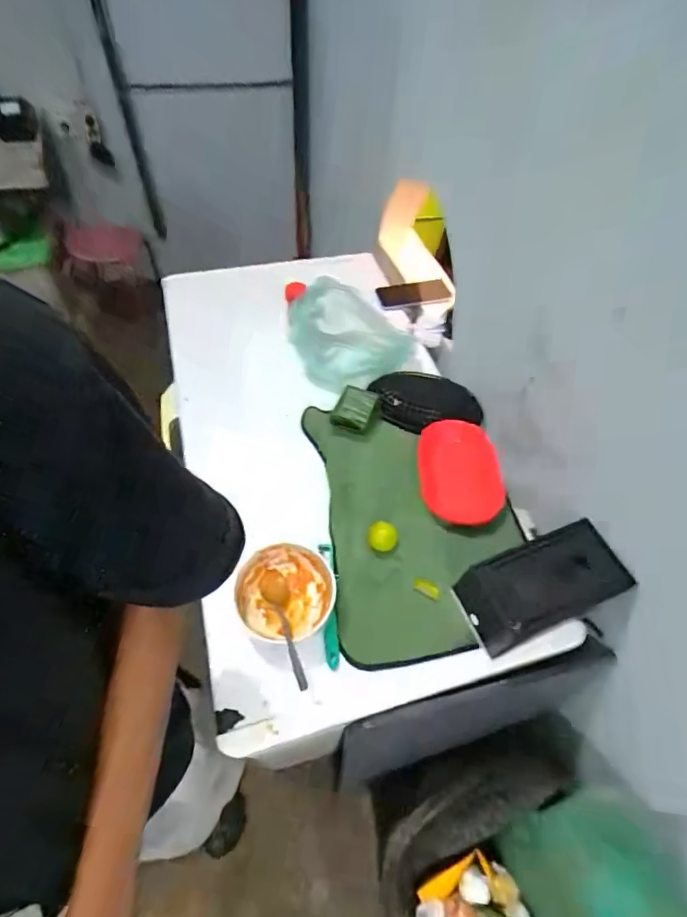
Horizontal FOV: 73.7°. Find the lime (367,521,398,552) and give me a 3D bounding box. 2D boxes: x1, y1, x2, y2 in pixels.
[{"bbox_3d":[0.058,0.115,0.679,0.042,0.041,0.047,17,55,8],"label":"lime"}]

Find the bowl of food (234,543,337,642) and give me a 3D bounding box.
[{"bbox_3d":[-0.075,0.183,0.613,0.120,0.055,0.122,2,55,-2],"label":"bowl of food"}]

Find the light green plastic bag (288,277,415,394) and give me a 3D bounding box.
[{"bbox_3d":[0.015,-0.232,0.838,0.191,0.142,0.147,-30,62,-22],"label":"light green plastic bag"}]

